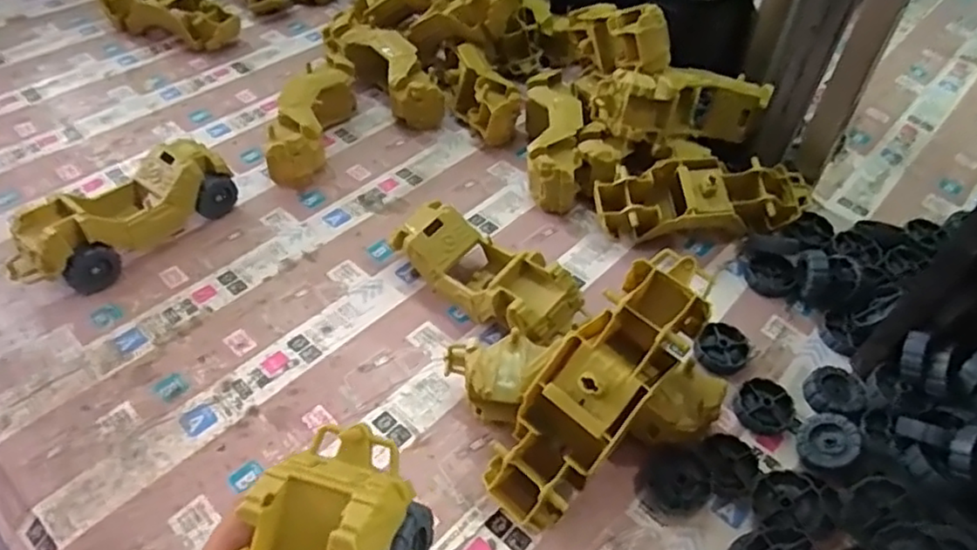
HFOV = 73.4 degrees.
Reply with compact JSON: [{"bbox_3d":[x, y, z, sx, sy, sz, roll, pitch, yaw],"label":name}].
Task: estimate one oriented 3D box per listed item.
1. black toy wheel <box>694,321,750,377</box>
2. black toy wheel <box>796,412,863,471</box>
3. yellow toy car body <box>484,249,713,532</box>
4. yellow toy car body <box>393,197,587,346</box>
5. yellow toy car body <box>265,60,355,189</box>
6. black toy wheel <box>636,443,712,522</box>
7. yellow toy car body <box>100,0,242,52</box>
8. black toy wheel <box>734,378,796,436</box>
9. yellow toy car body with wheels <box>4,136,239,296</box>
[{"bbox_3d":[0.170,0.055,0.478,0.035,0.012,0.042,34,55,26],"label":"black toy wheel"},{"bbox_3d":[0.220,0.108,0.424,0.037,0.012,0.037,-18,47,21],"label":"black toy wheel"},{"bbox_3d":[0.065,0.068,0.384,0.057,0.053,0.180,38,93,29],"label":"yellow toy car body"},{"bbox_3d":[-0.004,0.002,0.480,0.059,0.066,0.159,-32,56,-27],"label":"yellow toy car body"},{"bbox_3d":[-0.167,-0.141,0.615,0.048,0.059,0.141,5,47,3],"label":"yellow toy car body"},{"bbox_3d":[0.115,0.126,0.403,0.042,0.022,0.040,1,47,-1],"label":"black toy wheel"},{"bbox_3d":[-0.369,-0.303,0.759,0.162,0.050,0.070,26,52,21],"label":"yellow toy car body"},{"bbox_3d":[0.188,0.090,0.446,0.037,0.012,0.038,1,47,-1],"label":"black toy wheel"},{"bbox_3d":[-0.288,-0.047,0.518,0.057,0.062,0.162,28,52,22],"label":"yellow toy car body with wheels"}]

